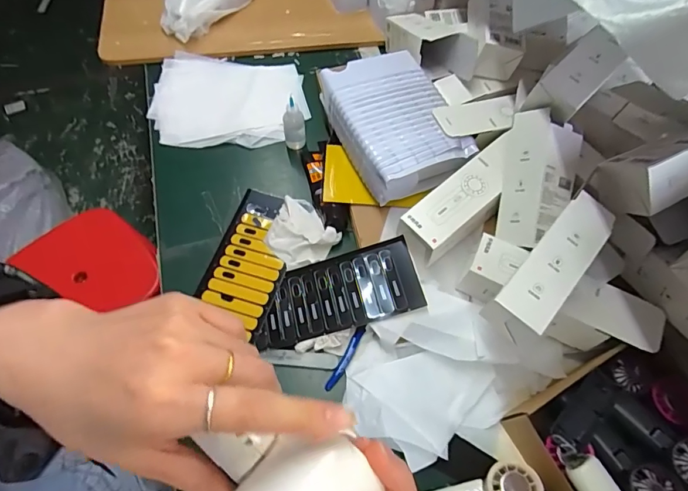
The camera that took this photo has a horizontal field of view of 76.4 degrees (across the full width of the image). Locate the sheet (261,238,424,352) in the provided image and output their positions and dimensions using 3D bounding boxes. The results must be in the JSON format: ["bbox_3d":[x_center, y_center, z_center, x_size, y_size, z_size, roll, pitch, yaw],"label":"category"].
[{"bbox_3d":[-0.010,0.068,0.615,0.228,0.009,0.110,-17,61,0],"label":"sheet"}]

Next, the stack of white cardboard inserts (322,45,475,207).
[{"bbox_3d":[0.074,-0.190,0.698,0.171,0.085,0.240,-21,66,-13],"label":"stack of white cardboard inserts"}]

